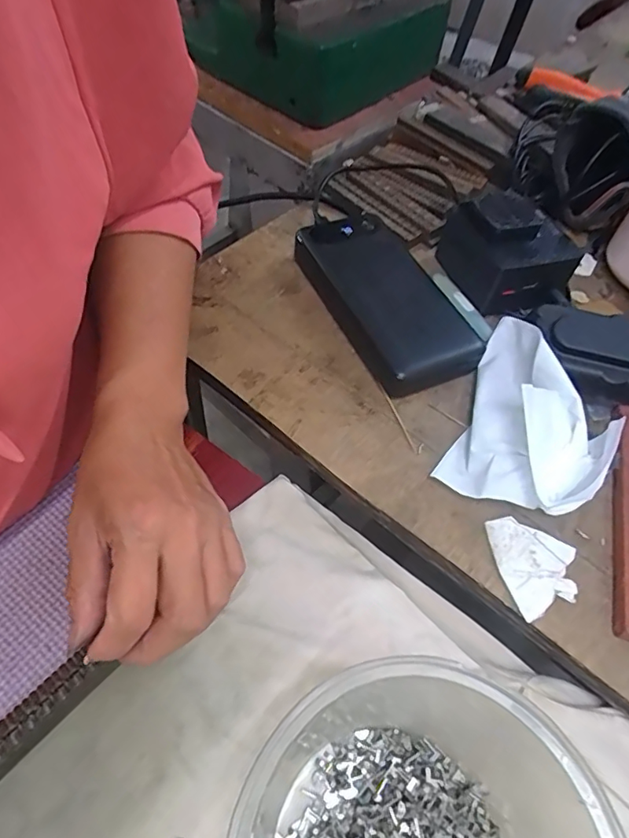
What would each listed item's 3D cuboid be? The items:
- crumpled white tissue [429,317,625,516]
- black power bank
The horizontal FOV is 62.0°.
[{"bbox_3d":[0.134,-0.001,0.316,0.084,0.040,0.126,25,59,12],"label":"crumpled white tissue"},{"bbox_3d":[0.049,-0.091,0.372,0.072,0.030,0.156,-20,60,-18],"label":"black power bank"}]

